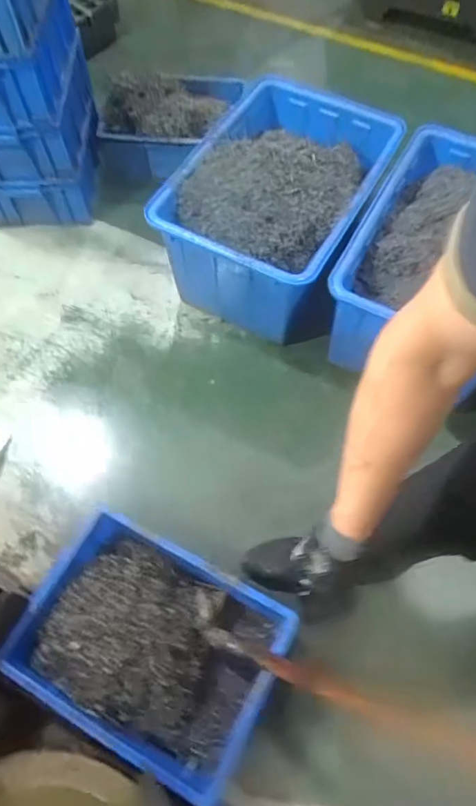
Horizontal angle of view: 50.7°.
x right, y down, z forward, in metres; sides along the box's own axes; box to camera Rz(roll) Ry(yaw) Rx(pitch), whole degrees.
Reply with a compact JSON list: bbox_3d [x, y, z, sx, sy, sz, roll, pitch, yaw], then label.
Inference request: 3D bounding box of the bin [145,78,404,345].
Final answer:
[{"bbox_3d":[0.119,-0.573,1.478,0.494,0.378,0.683,24,67,7],"label":"bin"}]

